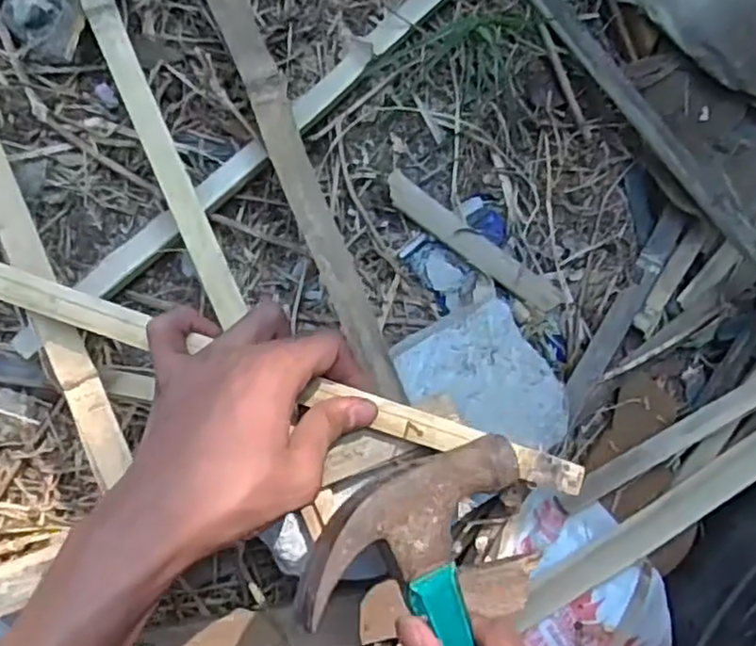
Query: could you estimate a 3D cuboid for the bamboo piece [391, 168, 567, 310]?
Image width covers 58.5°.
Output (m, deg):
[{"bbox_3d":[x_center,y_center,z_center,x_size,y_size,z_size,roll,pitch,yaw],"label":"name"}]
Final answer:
[{"bbox_3d":[0.068,-0.053,0.468,0.147,0.011,0.024,33,84,-6],"label":"bamboo piece"}]

